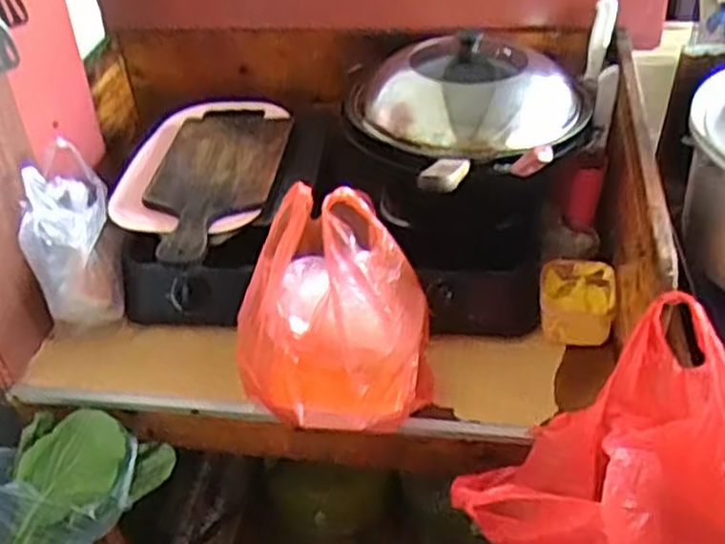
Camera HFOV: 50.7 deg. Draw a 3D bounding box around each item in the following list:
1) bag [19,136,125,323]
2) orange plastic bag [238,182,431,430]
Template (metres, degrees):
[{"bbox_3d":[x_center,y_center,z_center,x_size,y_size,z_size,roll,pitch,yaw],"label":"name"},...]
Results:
[{"bbox_3d":[-0.399,-0.059,1.057,0.111,0.198,0.164,-18,42,-13],"label":"bag"},{"bbox_3d":[-0.042,0.038,0.903,0.219,0.249,0.184,1,41,9],"label":"orange plastic bag"}]

